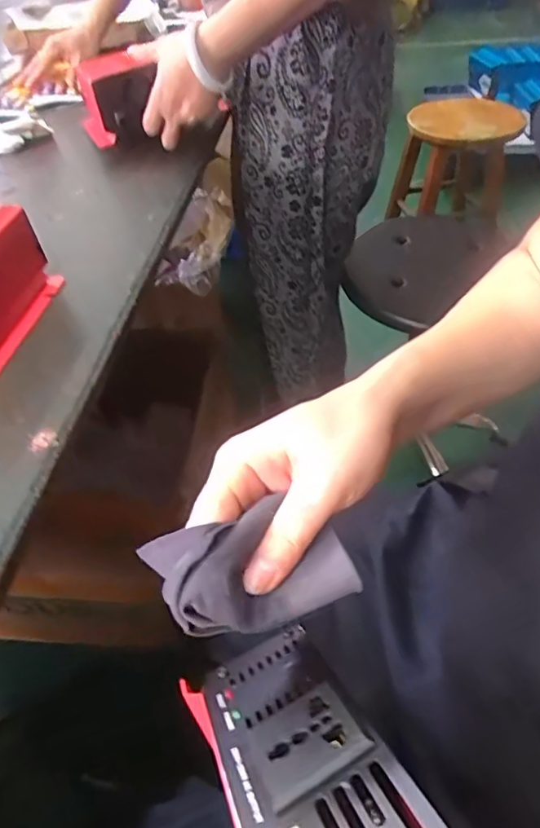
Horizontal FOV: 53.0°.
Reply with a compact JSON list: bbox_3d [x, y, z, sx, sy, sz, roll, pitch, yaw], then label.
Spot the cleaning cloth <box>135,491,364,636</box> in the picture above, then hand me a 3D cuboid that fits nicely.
[{"bbox_3d":[-0.009,0.067,0.235,0.080,0.030,0.047,-13,74,-18],"label":"cleaning cloth"}]

